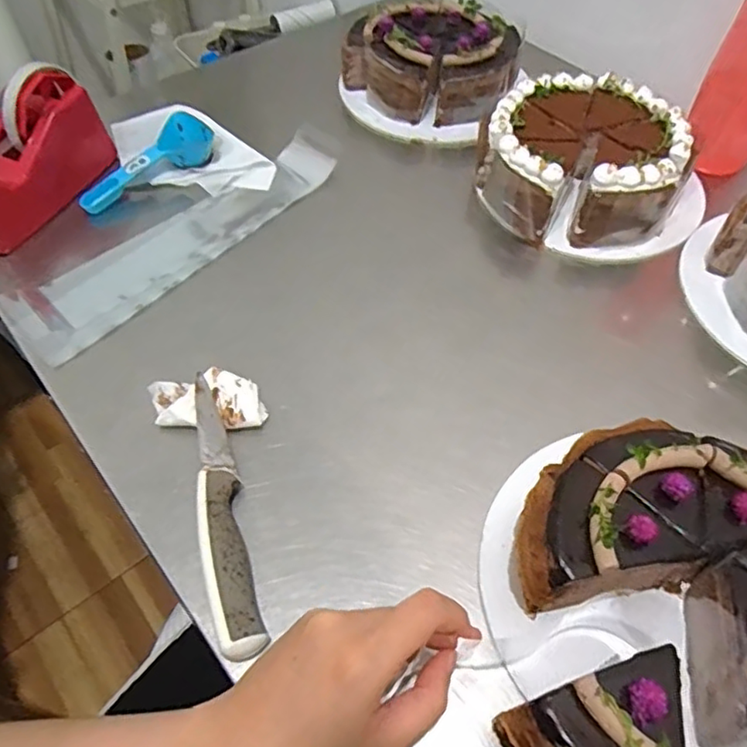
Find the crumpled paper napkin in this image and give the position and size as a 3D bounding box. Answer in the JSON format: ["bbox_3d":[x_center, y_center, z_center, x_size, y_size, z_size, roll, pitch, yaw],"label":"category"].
[{"bbox_3d":[-0.117,0.020,0.431,0.082,0.019,0.042,5,54,2],"label":"crumpled paper napkin"}]

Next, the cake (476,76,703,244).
[{"bbox_3d":[0.193,-0.194,0.555,0.168,0.065,0.169,1,54,-1],"label":"cake"}]

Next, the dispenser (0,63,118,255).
[{"bbox_3d":[-0.300,-0.191,0.532,0.060,0.101,0.171,33,60,20],"label":"dispenser"}]

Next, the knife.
[{"bbox_3d":[-0.097,0.083,0.381,0.027,0.024,0.184,-14,56,-11],"label":"knife"}]

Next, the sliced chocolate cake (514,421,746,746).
[{"bbox_3d":[0.170,0.109,0.336,0.176,0.066,0.146,33,60,20],"label":"sliced chocolate cake"}]

